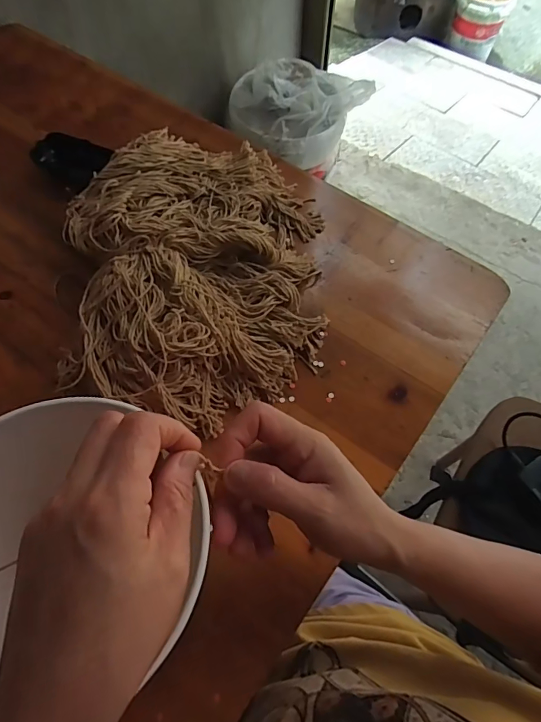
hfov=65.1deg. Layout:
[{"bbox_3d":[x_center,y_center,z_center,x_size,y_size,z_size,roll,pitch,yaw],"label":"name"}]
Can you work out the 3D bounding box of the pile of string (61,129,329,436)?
[{"bbox_3d":[-0.073,-0.091,0.416,0.247,0.074,0.315,1,65,-1],"label":"pile of string"}]

